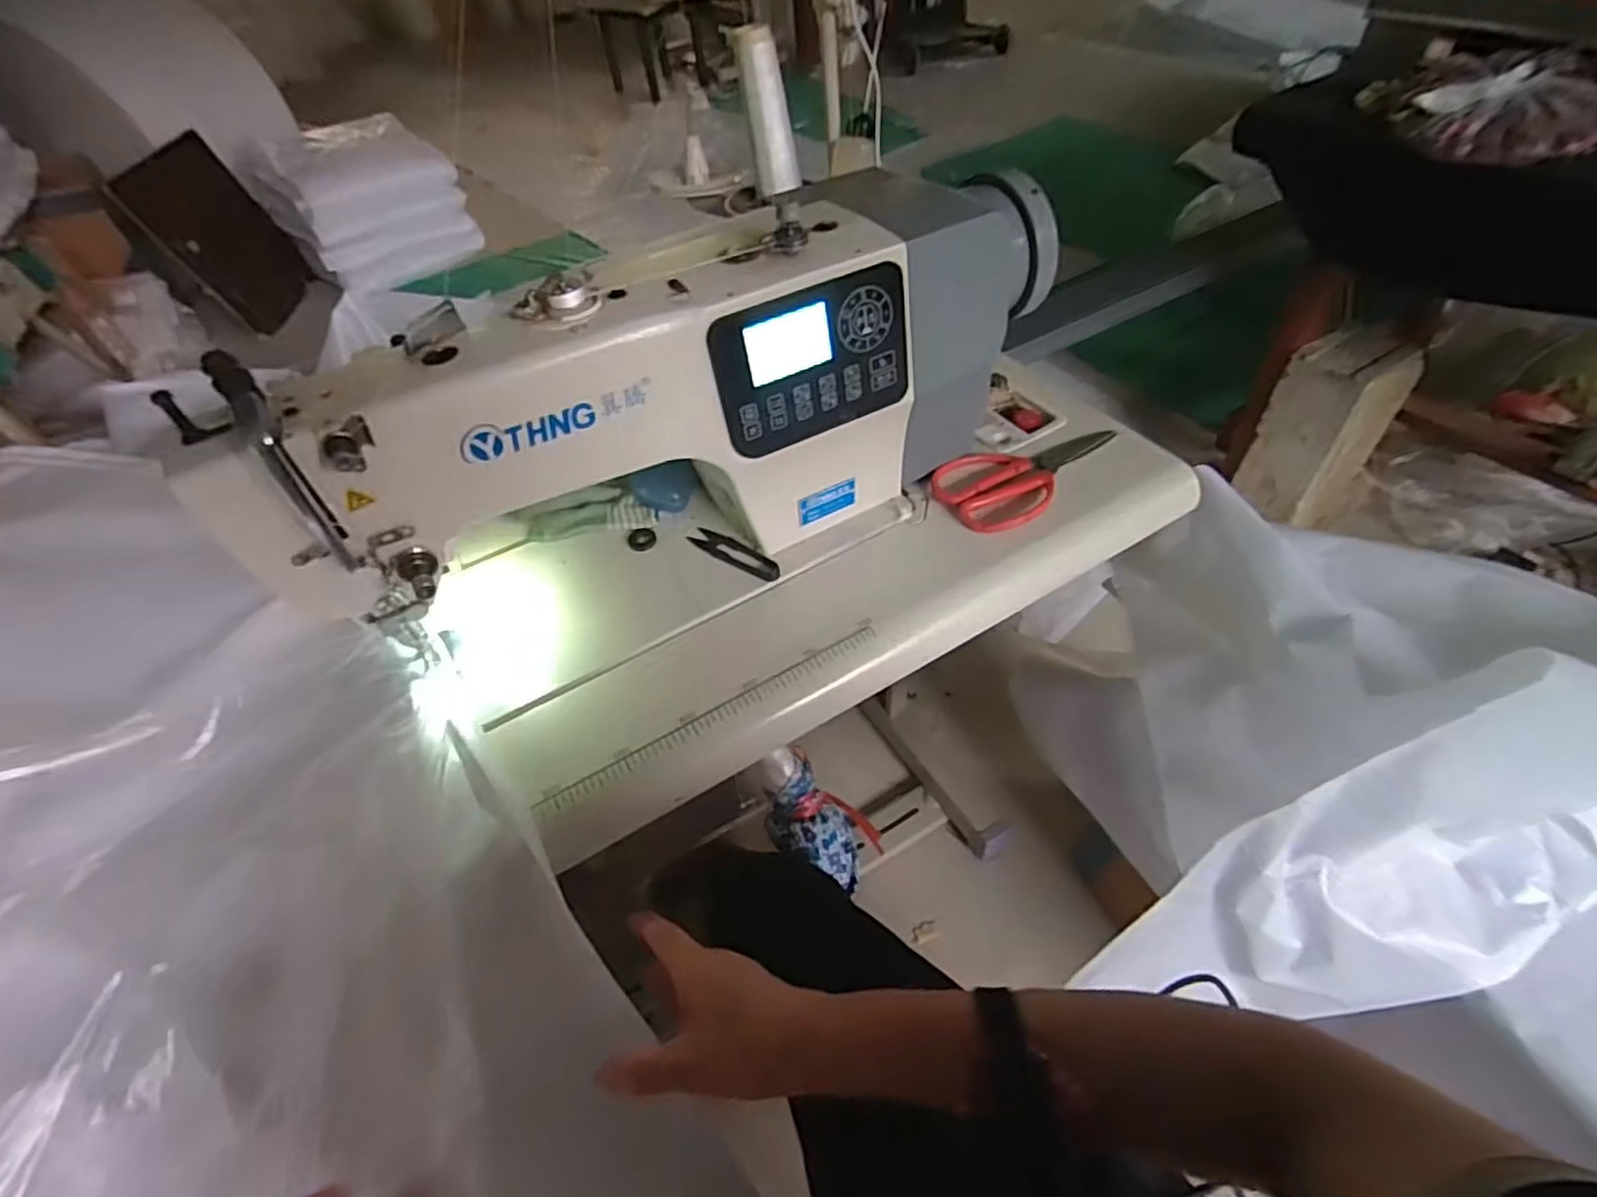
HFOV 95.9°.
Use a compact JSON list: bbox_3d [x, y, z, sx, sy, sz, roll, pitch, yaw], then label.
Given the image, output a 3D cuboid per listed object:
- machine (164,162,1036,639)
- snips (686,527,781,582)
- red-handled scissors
[{"bbox_3d":[-0.077,-0.148,0.553,0.589,0.240,0.151,-26,52,-16],"label":"machine"},{"bbox_3d":[-0.056,-0.038,0.612,0.097,0.007,0.024,34,61,30],"label":"snips"},{"bbox_3d":[0.205,-0.113,0.640,0.167,0.013,0.093,-25,52,-15],"label":"red-handled scissors"}]

